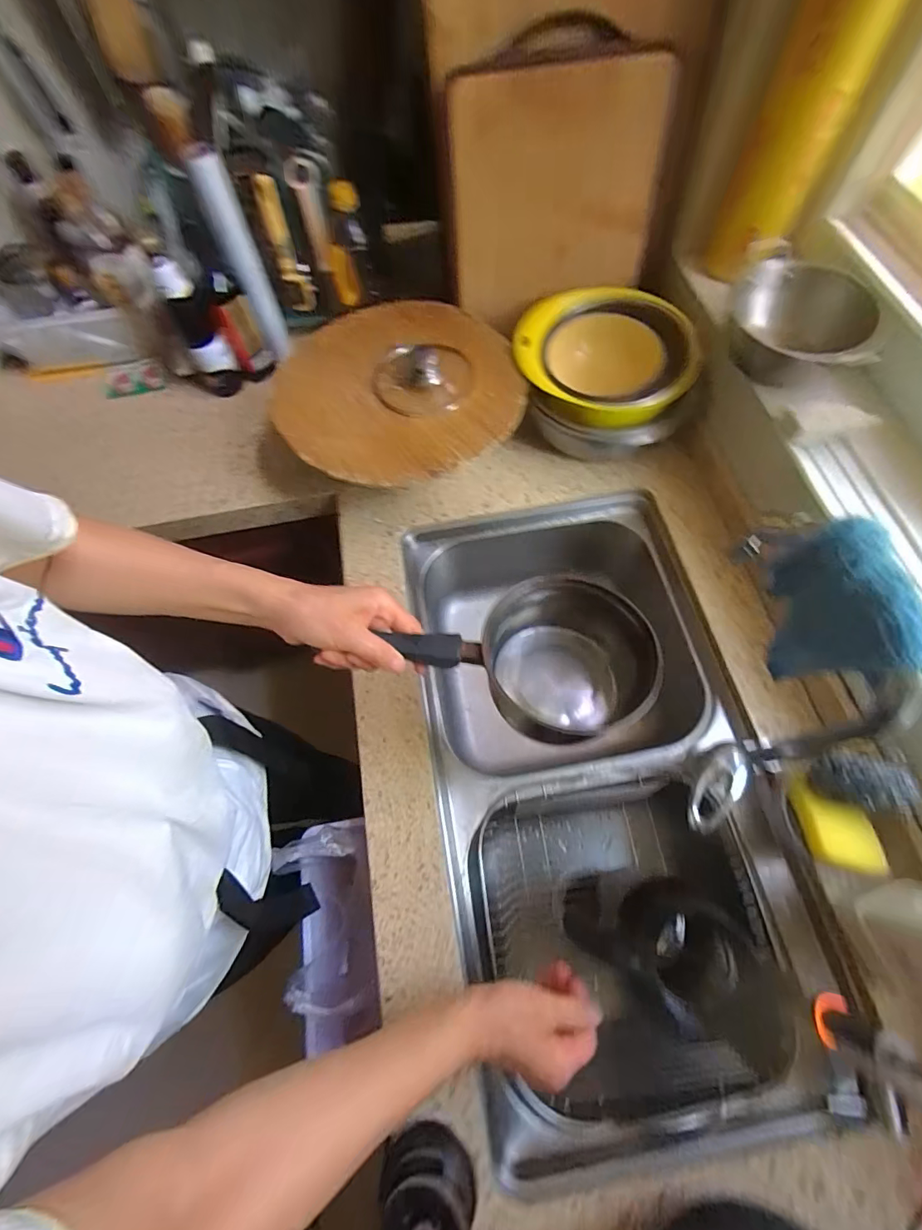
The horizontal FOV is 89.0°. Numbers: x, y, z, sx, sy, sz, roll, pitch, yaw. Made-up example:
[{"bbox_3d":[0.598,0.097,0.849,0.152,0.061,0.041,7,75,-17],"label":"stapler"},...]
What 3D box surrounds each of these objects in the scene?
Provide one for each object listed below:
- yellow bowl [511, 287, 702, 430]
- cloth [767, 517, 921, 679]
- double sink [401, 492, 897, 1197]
[{"bbox_3d":[0.207,-0.386,0.715,0.244,0.084,0.222,-1,66,2],"label":"yellow bowl"},{"bbox_3d":[0.305,0.006,0.400,0.039,0.145,0.117,-14,67,-4],"label":"cloth"},{"bbox_3d":[0.177,0.213,0.679,0.401,0.214,0.755,-10,66,-2],"label":"double sink"}]

